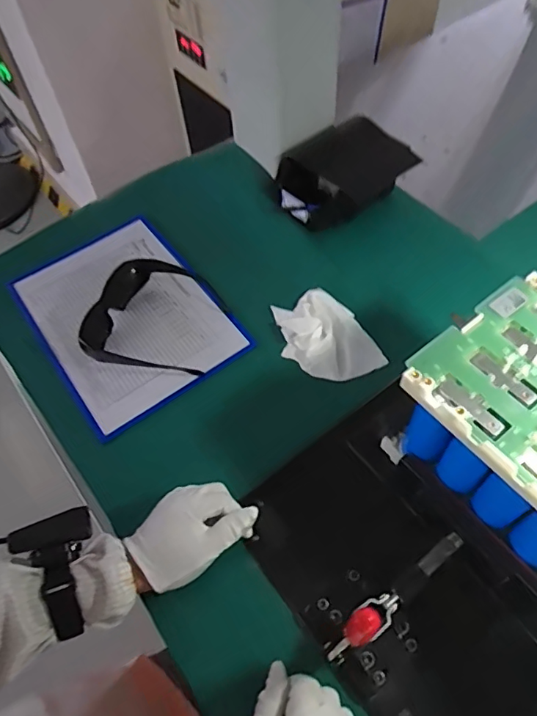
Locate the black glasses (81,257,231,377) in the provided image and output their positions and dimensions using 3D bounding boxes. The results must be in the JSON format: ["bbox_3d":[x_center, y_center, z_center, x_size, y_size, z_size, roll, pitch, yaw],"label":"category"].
[{"bbox_3d":[-0.147,-0.051,0.660,0.159,0.055,0.162,16,60,14],"label":"black glasses"}]

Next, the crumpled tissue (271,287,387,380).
[{"bbox_3d":[0.072,-0.027,0.655,0.097,0.044,0.135,-34,61,-17],"label":"crumpled tissue"}]

